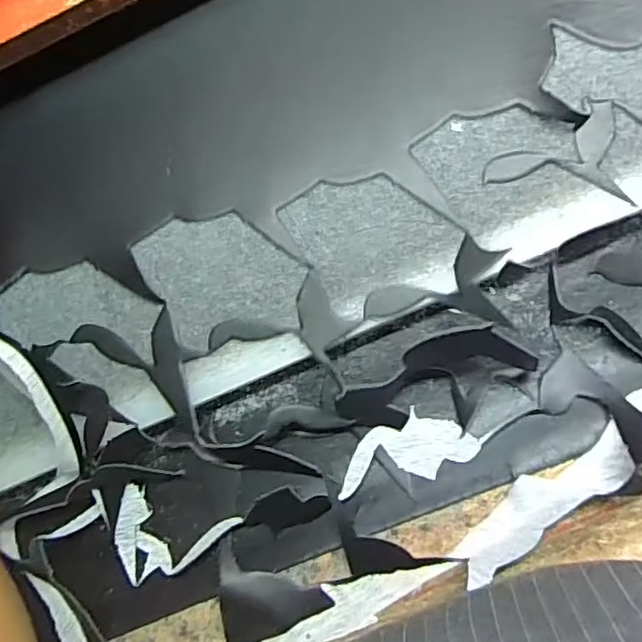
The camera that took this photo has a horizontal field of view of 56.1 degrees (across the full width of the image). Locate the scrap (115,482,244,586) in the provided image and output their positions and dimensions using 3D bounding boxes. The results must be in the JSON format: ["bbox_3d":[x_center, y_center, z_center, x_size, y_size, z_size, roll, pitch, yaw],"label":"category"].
[{"bbox_3d":[-0.119,0.173,0.469,0.091,0.019,0.069,18,90,6],"label":"scrap"}]

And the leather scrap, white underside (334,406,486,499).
[{"bbox_3d":[0.062,0.102,0.458,0.105,0.013,0.051,-30,85,4],"label":"leather scrap, white underside"}]

